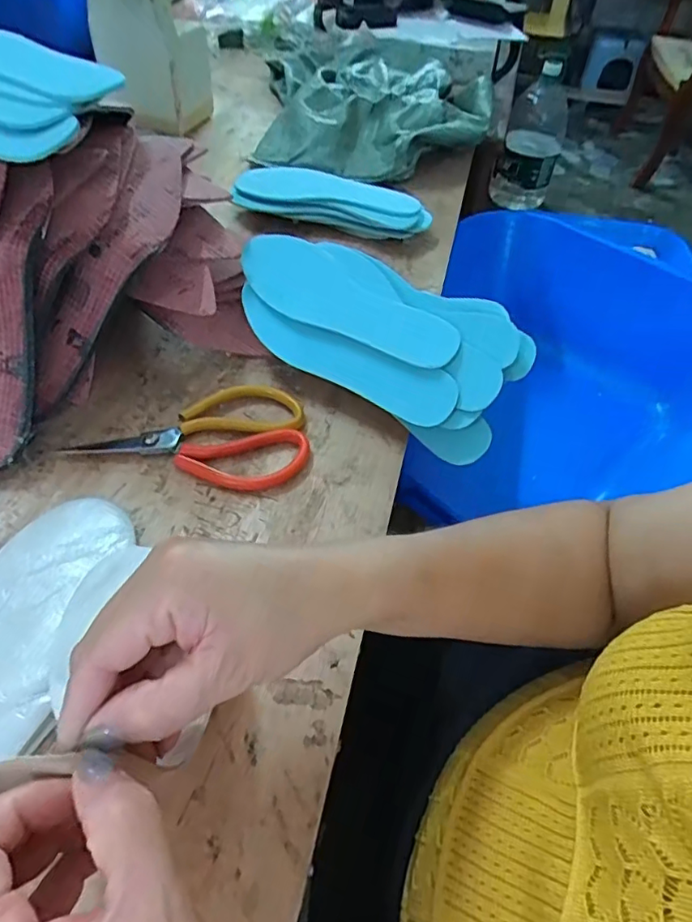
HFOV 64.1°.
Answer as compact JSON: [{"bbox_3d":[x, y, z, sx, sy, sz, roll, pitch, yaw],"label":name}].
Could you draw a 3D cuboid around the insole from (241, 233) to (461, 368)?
[{"bbox_3d":[-0.001,-0.141,0.481,0.210,0.012,0.070,30,76,14],"label":"insole"}]

